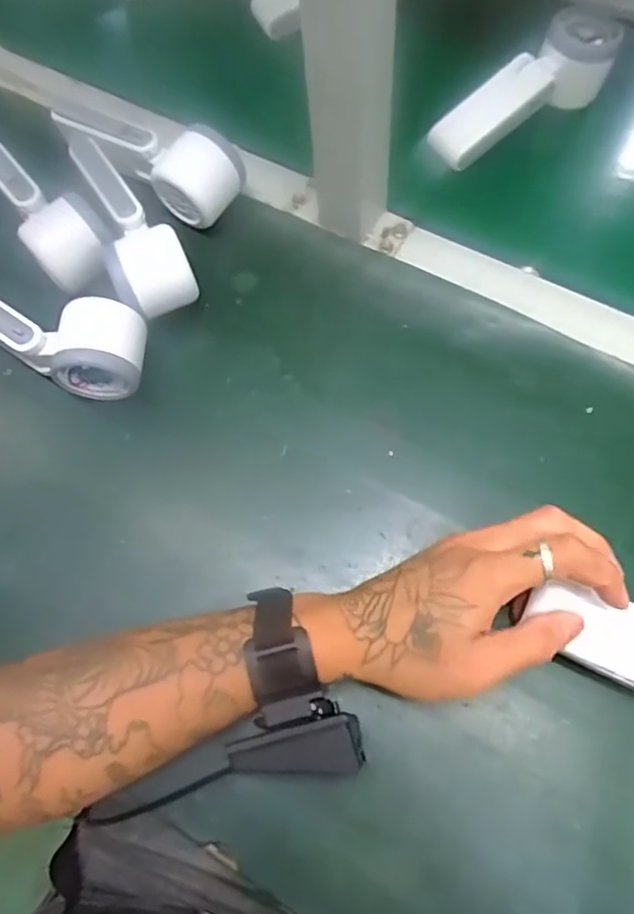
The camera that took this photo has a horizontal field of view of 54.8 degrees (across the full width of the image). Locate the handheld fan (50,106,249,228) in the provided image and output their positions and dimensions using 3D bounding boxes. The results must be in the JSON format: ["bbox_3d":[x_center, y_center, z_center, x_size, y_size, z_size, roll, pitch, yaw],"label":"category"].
[{"bbox_3d":[-0.135,-0.240,0.480,0.162,0.068,0.062,28,73,13],"label":"handheld fan"}]

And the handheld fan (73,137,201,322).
[{"bbox_3d":[-0.137,-0.178,0.461,0.056,0.052,0.163,-21,70,-5],"label":"handheld fan"}]

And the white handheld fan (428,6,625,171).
[{"bbox_3d":[0.167,-0.295,0.494,0.160,0.048,0.055,-38,72,-11],"label":"white handheld fan"}]

